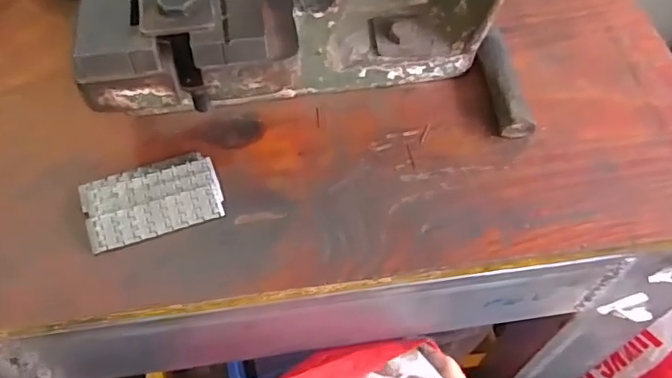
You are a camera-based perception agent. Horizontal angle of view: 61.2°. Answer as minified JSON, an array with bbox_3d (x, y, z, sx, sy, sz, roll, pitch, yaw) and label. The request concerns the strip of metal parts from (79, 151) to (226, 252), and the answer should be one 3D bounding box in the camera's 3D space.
[{"bbox_3d":[-0.116,0.006,0.363,0.082,0.012,0.053,-16,58,-12],"label":"strip of metal parts"}]

